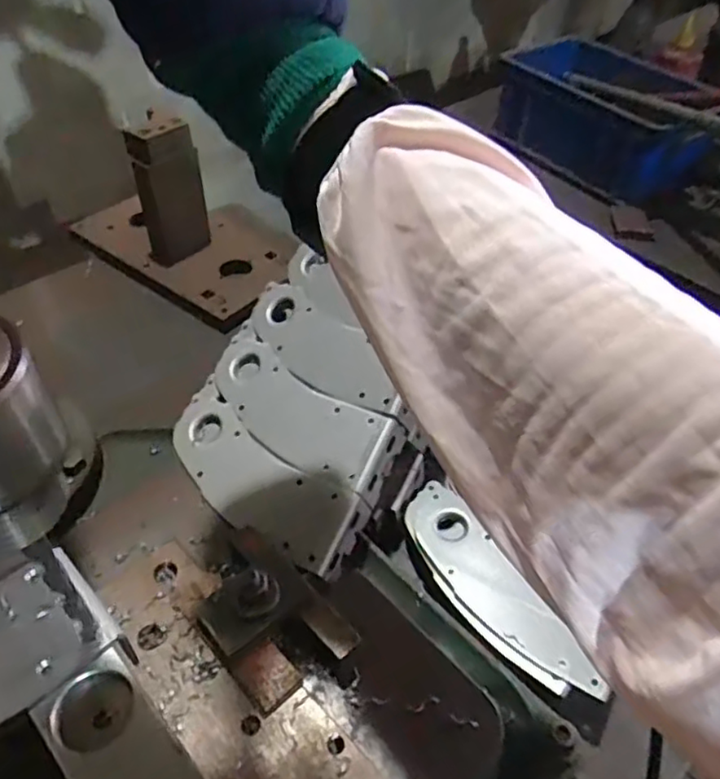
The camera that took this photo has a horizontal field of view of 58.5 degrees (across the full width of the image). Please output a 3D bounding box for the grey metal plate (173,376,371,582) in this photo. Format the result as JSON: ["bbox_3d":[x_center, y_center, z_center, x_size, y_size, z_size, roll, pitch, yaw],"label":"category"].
[{"bbox_3d":[-0.078,0.069,0.490,0.183,0.025,0.070,35,76,29],"label":"grey metal plate"}]

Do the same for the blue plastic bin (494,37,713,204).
[{"bbox_3d":[0.386,-0.405,0.981,0.205,0.132,0.337,-23,53,-23],"label":"blue plastic bin"}]

